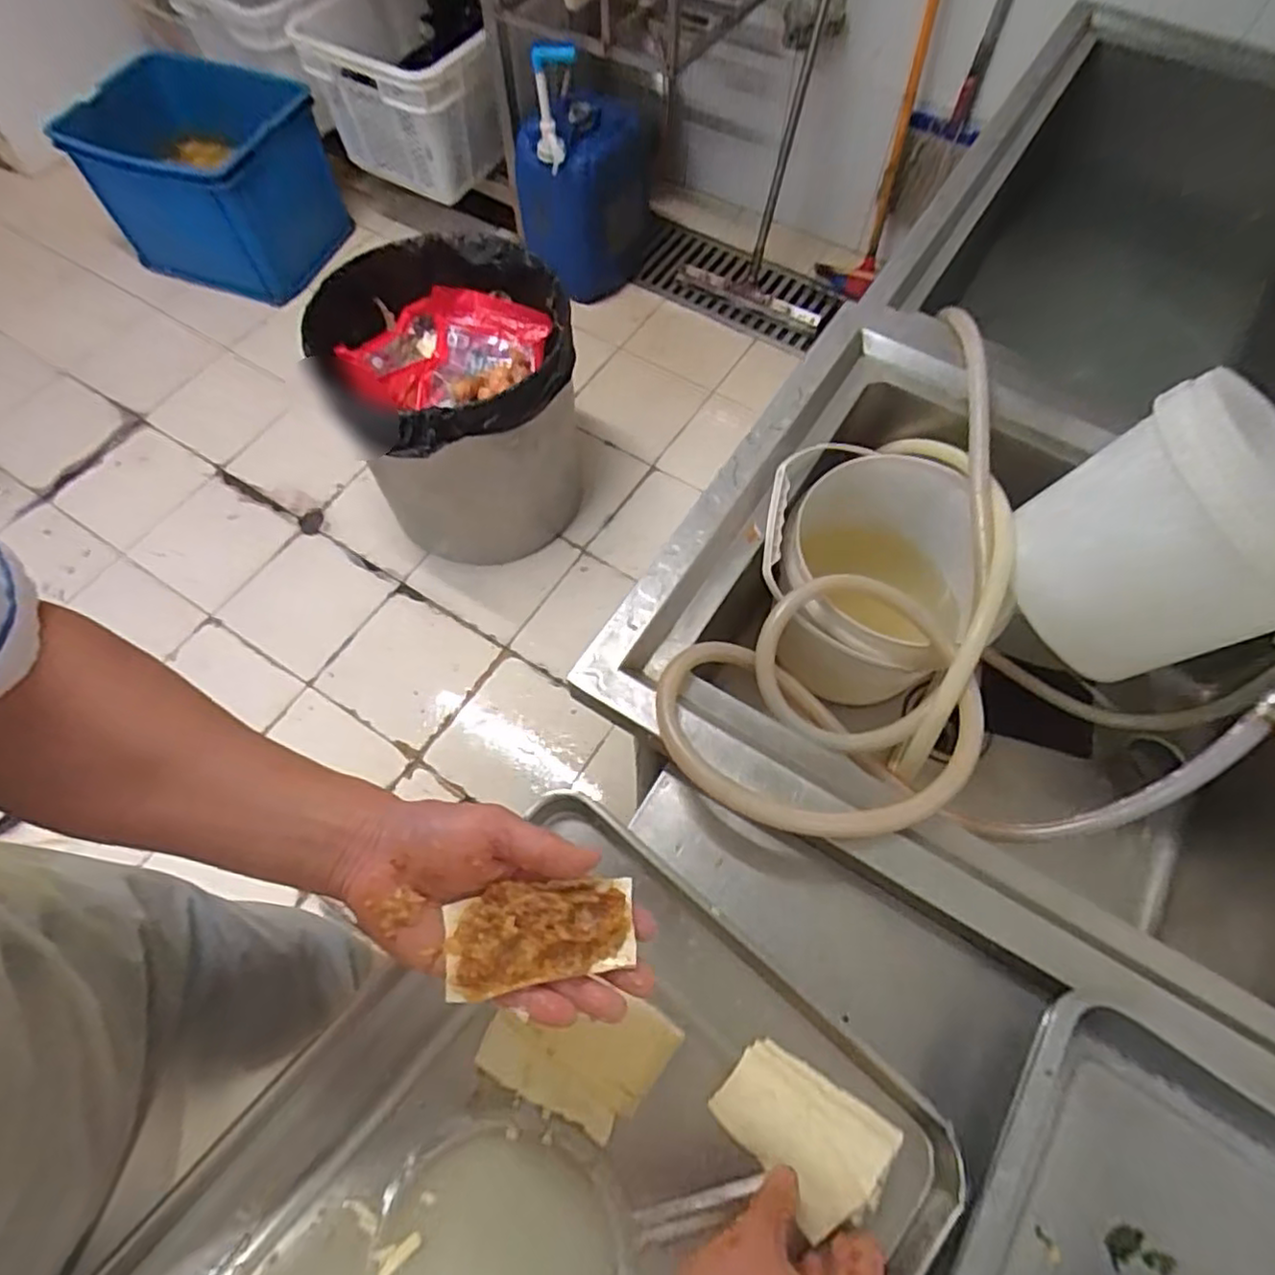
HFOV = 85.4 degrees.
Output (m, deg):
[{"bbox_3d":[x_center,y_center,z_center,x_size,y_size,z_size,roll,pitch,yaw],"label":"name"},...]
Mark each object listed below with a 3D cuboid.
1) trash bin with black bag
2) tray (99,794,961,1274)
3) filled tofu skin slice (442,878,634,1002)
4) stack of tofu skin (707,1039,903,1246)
[{"bbox_3d":[-0.365,-0.482,1.485,0.459,0.551,0.474,0,66,0],"label":"trash bin with black bag"},{"bbox_3d":[-0.092,0.446,0.482,0.432,0.090,0.562,38,71,16],"label":"tray"},{"bbox_3d":[-0.056,0.173,0.411,0.108,0.013,0.053,-7,65,-13],"label":"filled tofu skin slice"},{"bbox_3d":[0.116,0.361,0.500,0.122,0.020,0.087,30,69,13],"label":"stack of tofu skin"}]

